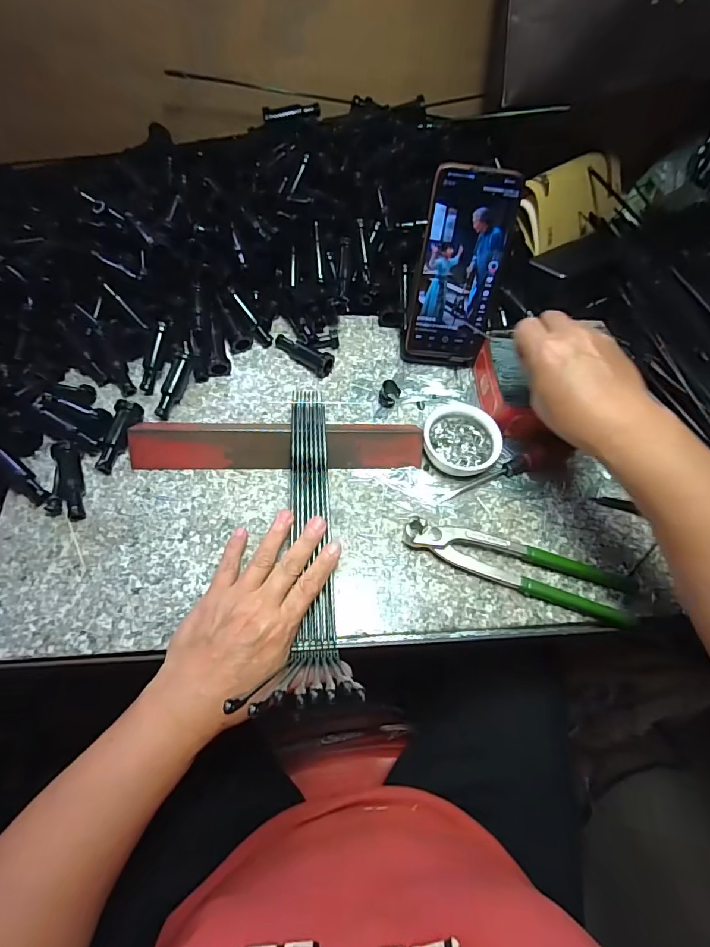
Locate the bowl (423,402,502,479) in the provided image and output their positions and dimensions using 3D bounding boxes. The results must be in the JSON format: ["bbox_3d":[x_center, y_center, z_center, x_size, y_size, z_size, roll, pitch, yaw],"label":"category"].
[{"bbox_3d":[0.100,-0.033,0.434,0.067,0.019,0.071,0,66,0],"label":"bowl"}]

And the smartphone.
[{"bbox_3d":[0.099,-0.189,0.436,0.079,0.166,0.006,5,36,-3],"label":"smartphone"}]

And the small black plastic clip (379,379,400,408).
[{"bbox_3d":[0.035,-0.081,0.459,0.016,0.021,0.024,27,62,10],"label":"small black plastic clip"}]

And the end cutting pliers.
[{"bbox_3d":[0.139,0.075,0.386,0.196,0.024,0.045,18,61,5],"label":"end cutting pliers"}]

